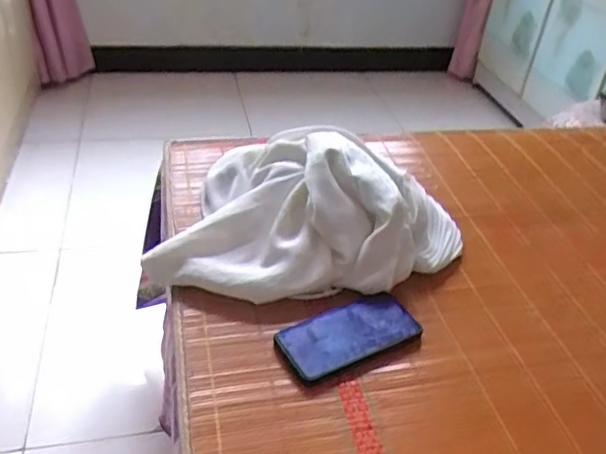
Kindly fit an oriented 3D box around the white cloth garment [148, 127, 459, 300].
[{"bbox_3d":[0.023,-0.016,0.769,0.370,0.113,0.287,13,36,9],"label":"white cloth garment"}]

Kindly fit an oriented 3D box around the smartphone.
[{"bbox_3d":[0.053,0.122,0.663,0.158,0.017,0.077,-16,41,-29],"label":"smartphone"}]

